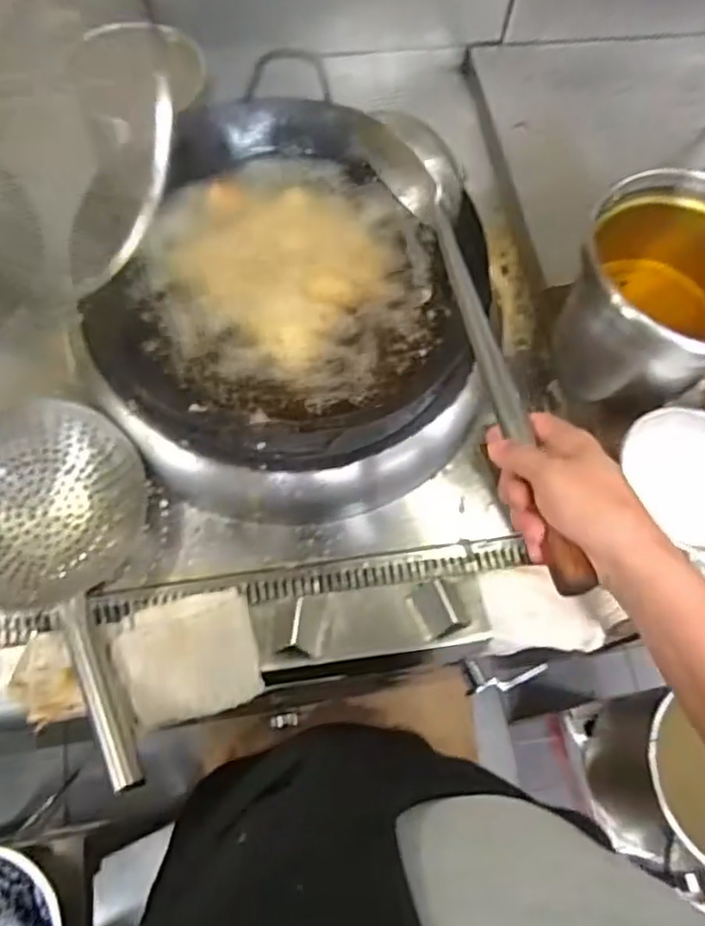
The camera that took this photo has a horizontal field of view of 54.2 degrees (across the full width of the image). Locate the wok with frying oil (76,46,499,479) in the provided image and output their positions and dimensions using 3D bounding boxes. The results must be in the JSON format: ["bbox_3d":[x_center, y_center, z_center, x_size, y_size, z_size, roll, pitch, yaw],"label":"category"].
[{"bbox_3d":[-0.059,-0.197,0.780,0.400,0.139,0.406,1,66,-3],"label":"wok with frying oil"}]

